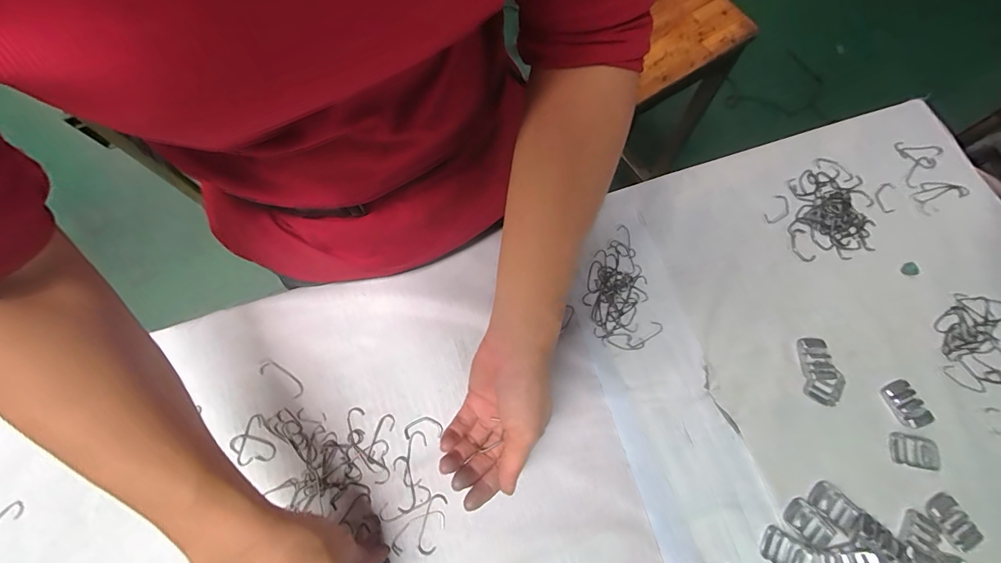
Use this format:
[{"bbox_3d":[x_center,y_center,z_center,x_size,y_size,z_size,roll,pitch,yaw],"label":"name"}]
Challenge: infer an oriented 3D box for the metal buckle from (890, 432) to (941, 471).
[{"bbox_3d":[0.359,0.147,0.364,0.037,0.004,0.025,12,73,2],"label":"metal buckle"}]

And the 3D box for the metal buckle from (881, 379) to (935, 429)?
[{"bbox_3d":[0.361,0.109,0.375,0.030,0.006,0.040,-16,74,-6],"label":"metal buckle"}]

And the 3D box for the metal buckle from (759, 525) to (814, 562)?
[{"bbox_3d":[0.233,0.221,0.343,0.040,0.004,0.025,32,75,8],"label":"metal buckle"}]

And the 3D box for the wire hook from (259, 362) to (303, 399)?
[{"bbox_3d":[-0.198,0.088,0.383,0.046,0.004,0.015,32,75,8],"label":"wire hook"}]

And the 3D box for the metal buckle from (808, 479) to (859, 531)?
[{"bbox_3d":[0.278,0.187,0.352,0.036,0.006,0.026,43,77,10],"label":"metal buckle"}]

